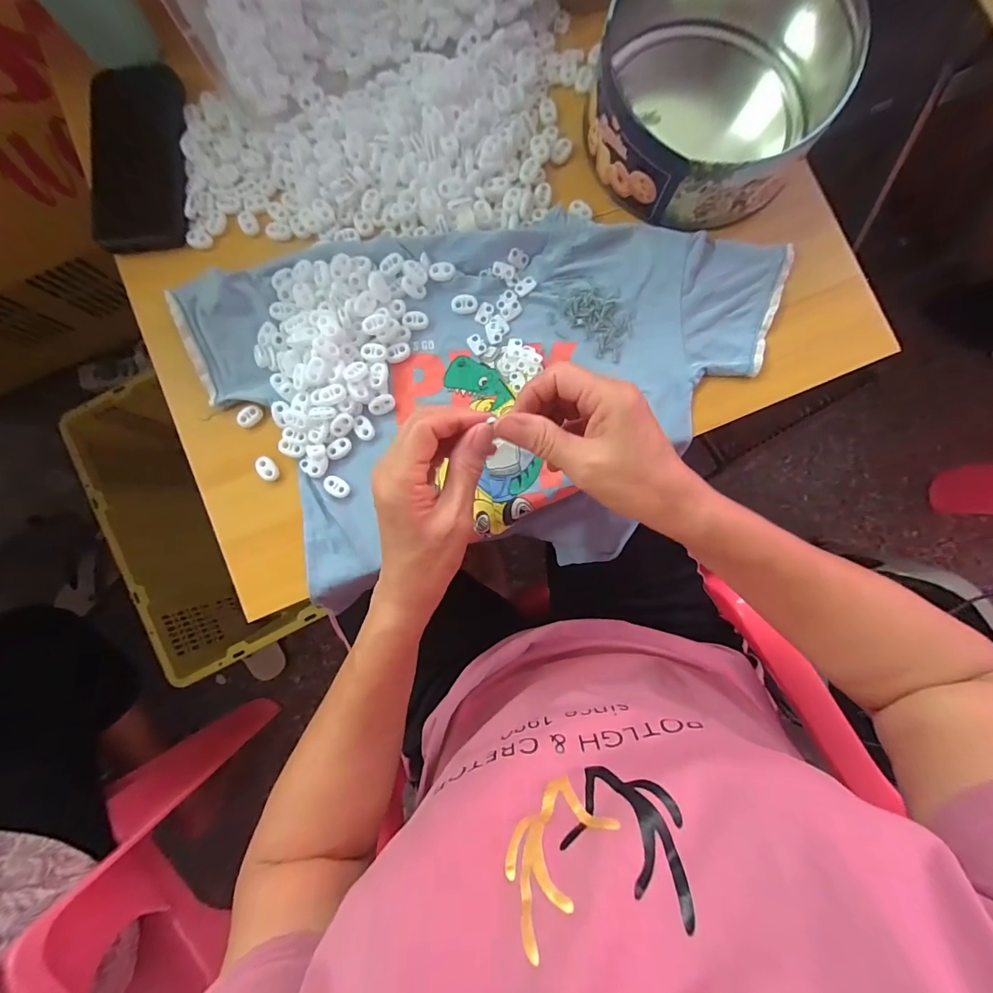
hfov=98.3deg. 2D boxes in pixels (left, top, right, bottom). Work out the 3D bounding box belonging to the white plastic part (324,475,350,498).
[{"bbox_3d":[-0.136,-0.009,0.364,0.023,0.004,0.014,31,88,3],"label":"white plastic part"}]

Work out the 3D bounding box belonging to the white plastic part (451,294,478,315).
[{"bbox_3d":[-0.028,-0.167,0.373,0.022,0.004,0.016,-2,87,1],"label":"white plastic part"}]

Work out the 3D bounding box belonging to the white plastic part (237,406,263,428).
[{"bbox_3d":[-0.215,-0.071,0.374,0.023,0.005,0.015,-41,86,-1],"label":"white plastic part"}]

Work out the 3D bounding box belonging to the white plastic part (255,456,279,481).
[{"bbox_3d":[-0.198,-0.025,0.372,0.014,0.012,0.022,-43,86,-1],"label":"white plastic part"}]

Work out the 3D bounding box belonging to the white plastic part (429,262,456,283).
[{"bbox_3d":[-0.047,-0.193,0.369,0.021,0.005,0.014,0,87,2],"label":"white plastic part"}]

